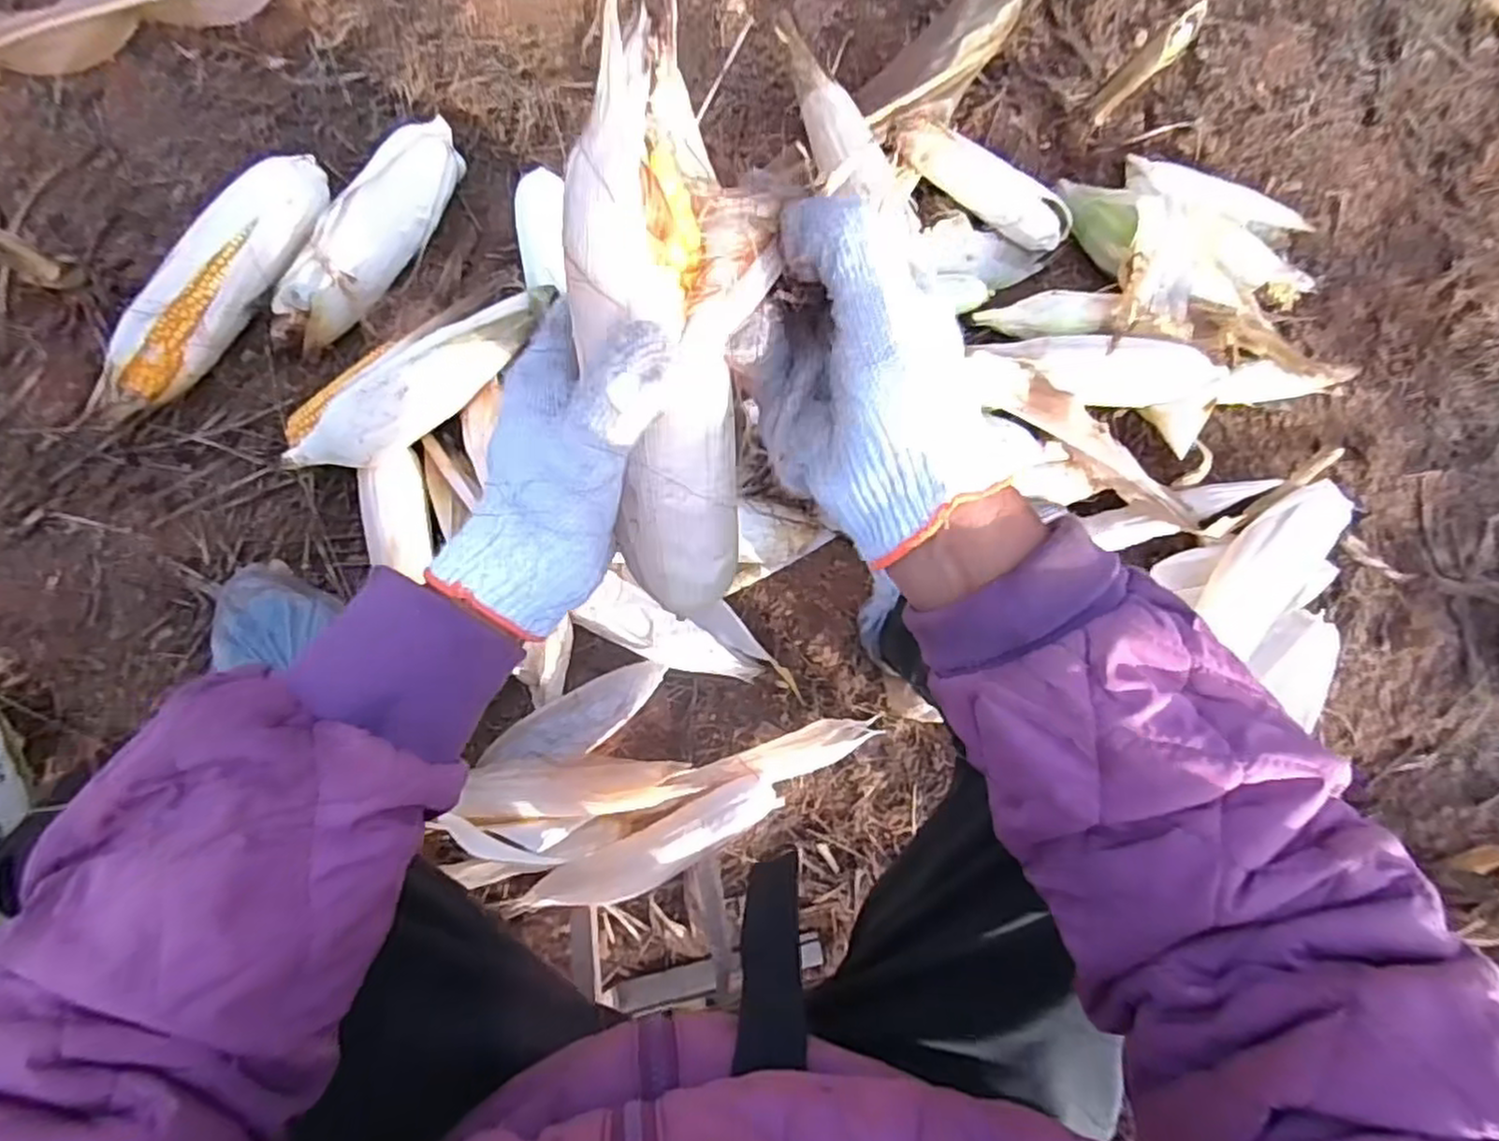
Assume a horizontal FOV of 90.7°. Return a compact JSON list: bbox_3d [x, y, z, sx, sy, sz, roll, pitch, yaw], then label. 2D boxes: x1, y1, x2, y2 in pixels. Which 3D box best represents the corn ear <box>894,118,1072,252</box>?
[{"bbox_3d":[0.222,-0.361,0.693,0.184,0.037,0.048,23,88,-14],"label":"corn ear"}]

